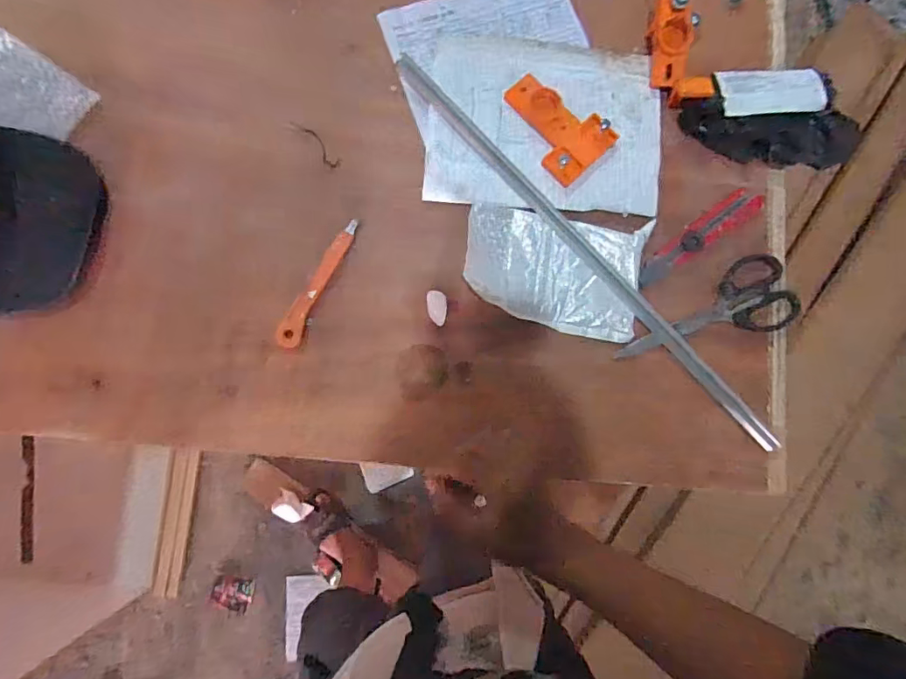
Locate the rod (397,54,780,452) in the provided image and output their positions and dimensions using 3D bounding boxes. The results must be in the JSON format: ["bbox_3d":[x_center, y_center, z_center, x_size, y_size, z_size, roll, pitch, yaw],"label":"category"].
[{"bbox_3d":[0.136,-0.091,0.500,0.017,0.013,0.532,-43,89,-5],"label":"rod"}]

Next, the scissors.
[{"bbox_3d":[0.260,-0.026,0.511,0.198,0.021,0.079,-19,87,-4],"label":"scissors"}]

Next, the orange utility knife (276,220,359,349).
[{"bbox_3d":[-0.133,-0.056,0.487,0.021,0.006,0.140,29,85,-1],"label":"orange utility knife"}]

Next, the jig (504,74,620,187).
[{"bbox_3d":[0.106,-0.225,0.507,0.080,0.017,0.114,-41,89,-5],"label":"jig"}]

